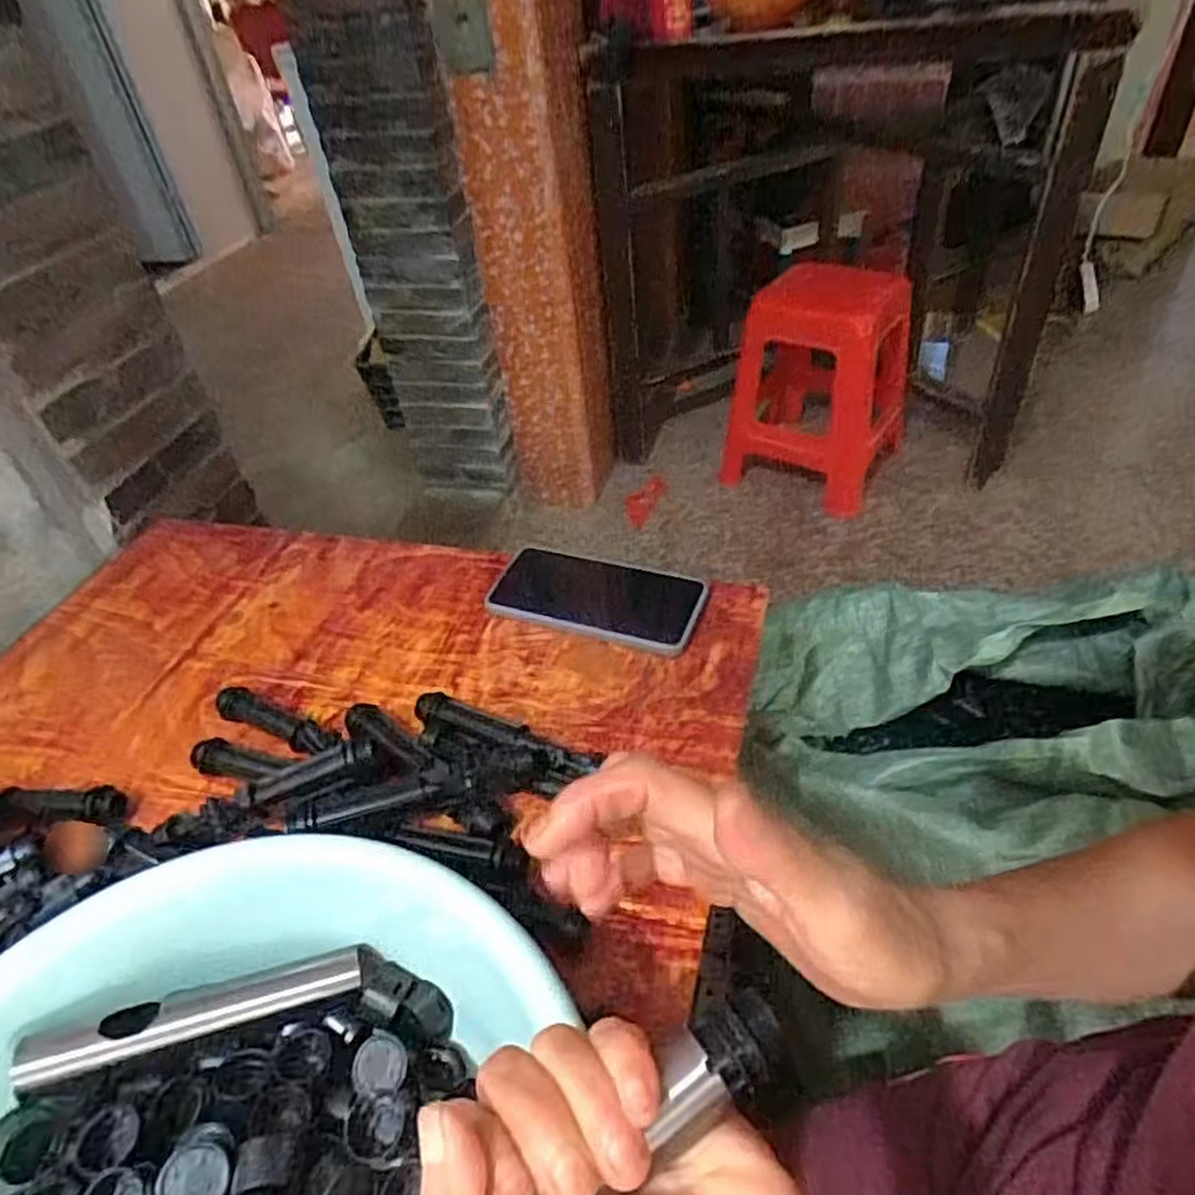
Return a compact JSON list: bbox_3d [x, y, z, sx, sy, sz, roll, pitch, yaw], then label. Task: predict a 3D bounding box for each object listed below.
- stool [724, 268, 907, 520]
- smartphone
[{"bbox_3d":[0.538,-0.510,1.784,0.359,0.482,0.433,18,47,25],"label":"stool"},{"bbox_3d":[-0.001,-0.001,0.588,0.161,0.009,0.074,13,57,14],"label":"smartphone"}]

